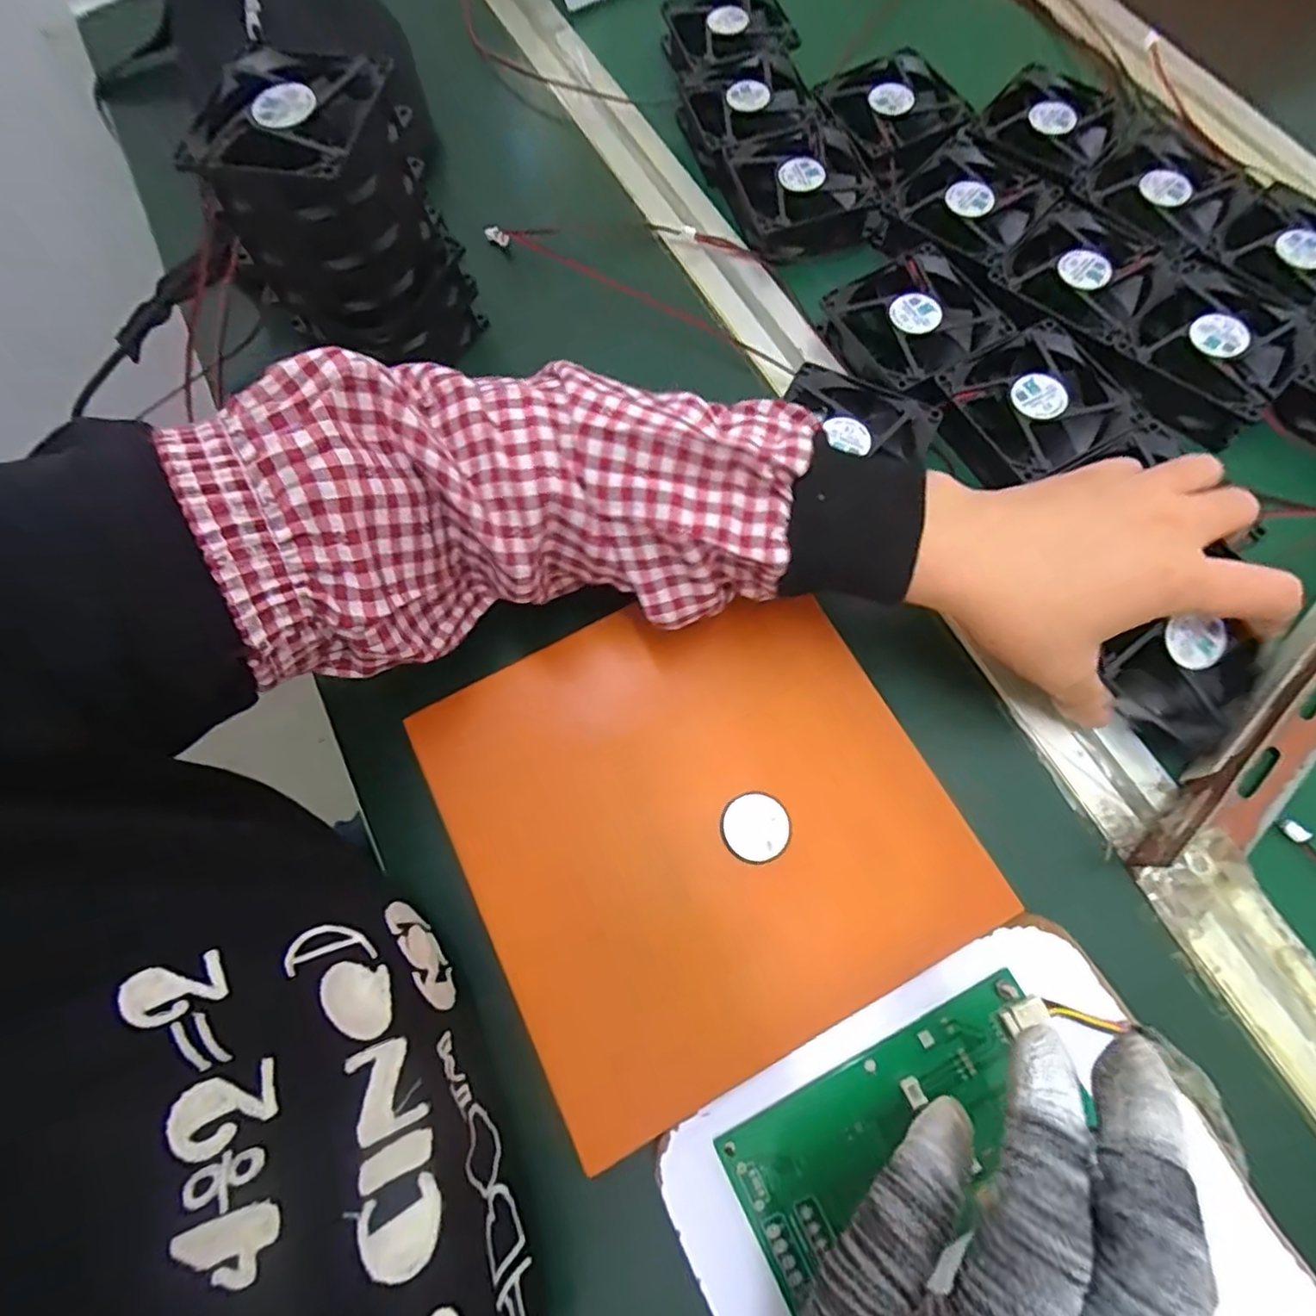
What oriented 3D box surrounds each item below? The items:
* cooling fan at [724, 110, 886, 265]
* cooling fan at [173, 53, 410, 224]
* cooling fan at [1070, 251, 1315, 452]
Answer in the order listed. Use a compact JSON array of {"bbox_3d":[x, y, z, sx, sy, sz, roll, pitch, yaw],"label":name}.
[{"bbox_3d":[0.092,-0.301,0.423,0.079,0.023,0.089,-14,71,-2],"label":"cooling fan"},{"bbox_3d":[-0.172,-0.246,0.309,0.088,0.029,0.081,11,72,4],"label":"cooling fan"},{"bbox_3d":[0.301,-0.168,0.366,0.099,0.030,0.088,-38,73,-10],"label":"cooling fan"}]

